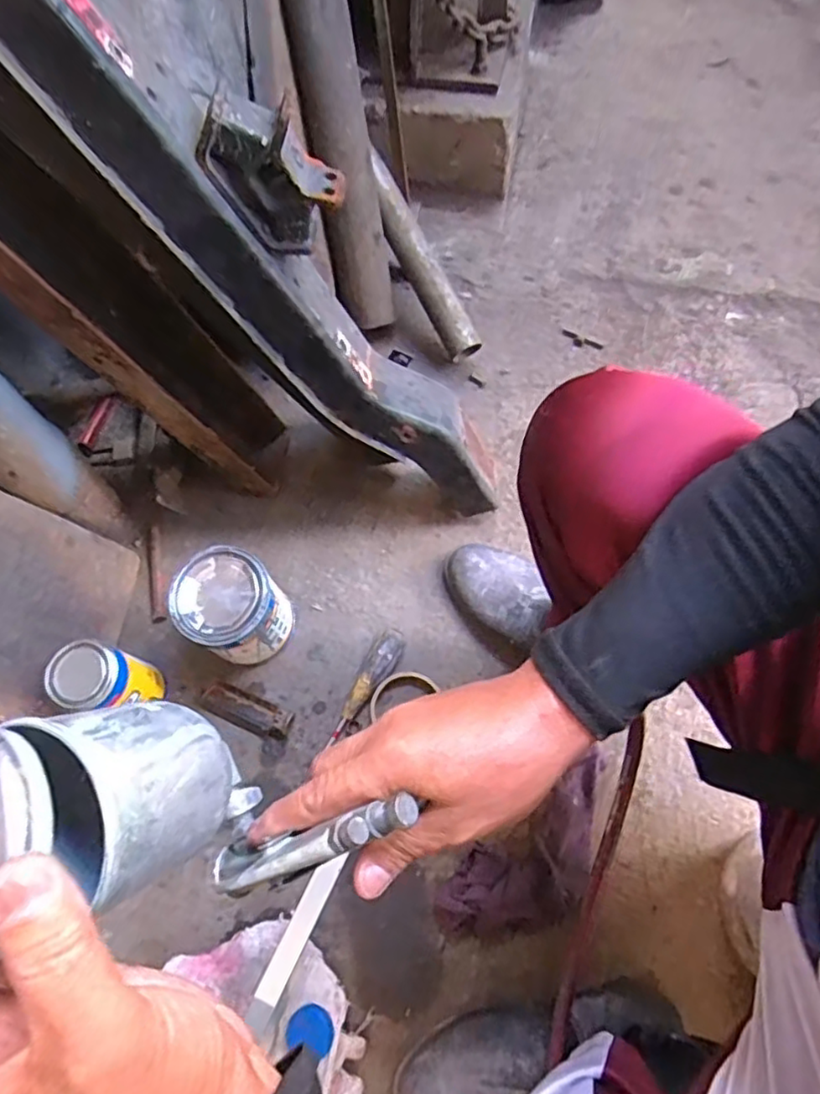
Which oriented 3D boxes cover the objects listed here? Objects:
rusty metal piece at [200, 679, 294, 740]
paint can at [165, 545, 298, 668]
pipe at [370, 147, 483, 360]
[{"bbox_3d":[-0.189,0.187,0.743,0.109,0.019,0.038,21,70,12],"label":"rusty metal piece"},{"bbox_3d":[-0.195,0.074,0.730,0.102,0.135,0.103,-1,67,3],"label":"paint can"},{"bbox_3d":[0.013,-0.390,0.881,0.045,0.053,0.285,-28,95,-8],"label":"pipe"}]

